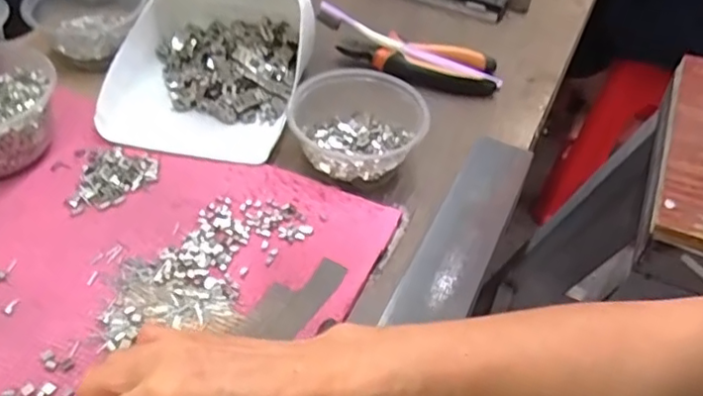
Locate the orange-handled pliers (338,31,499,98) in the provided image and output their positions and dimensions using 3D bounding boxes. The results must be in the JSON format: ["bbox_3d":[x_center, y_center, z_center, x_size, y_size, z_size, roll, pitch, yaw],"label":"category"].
[{"bbox_3d":[0.064,-0.128,0.596,0.146,0.024,0.053,10,47,4],"label":"orange-handled pliers"}]

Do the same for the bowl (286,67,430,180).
[{"bbox_3d":[0.006,-0.059,0.504,0.106,0.045,0.094,5,47,-1],"label":"bowl"}]

